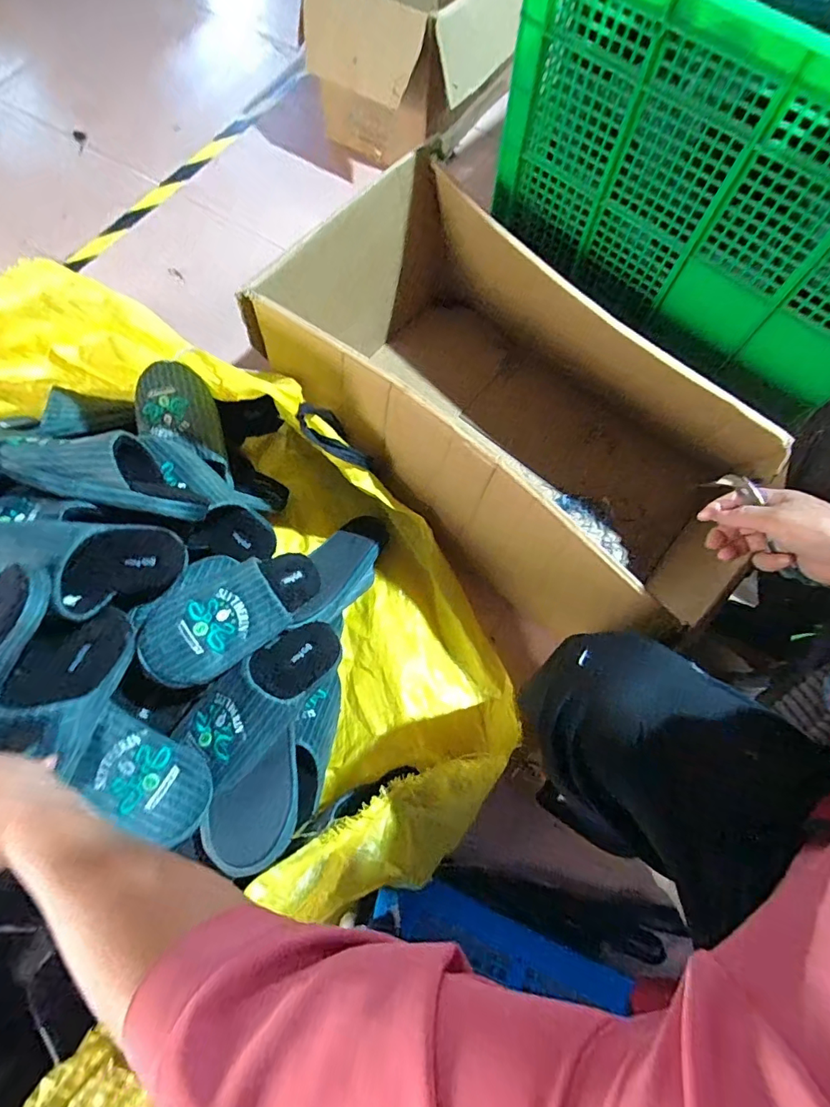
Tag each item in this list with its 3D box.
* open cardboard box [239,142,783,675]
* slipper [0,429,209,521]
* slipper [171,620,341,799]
[{"bbox_3d":[0.168,-0.197,0.784,0.767,0.329,0.428,38,75,11],"label":"open cardboard box"},{"bbox_3d":[-0.385,-0.108,0.609,0.241,0.074,0.105,16,71,-10],"label":"slipper"},{"bbox_3d":[-0.185,0.169,0.605,0.104,0.073,0.235,36,52,10],"label":"slipper"}]

